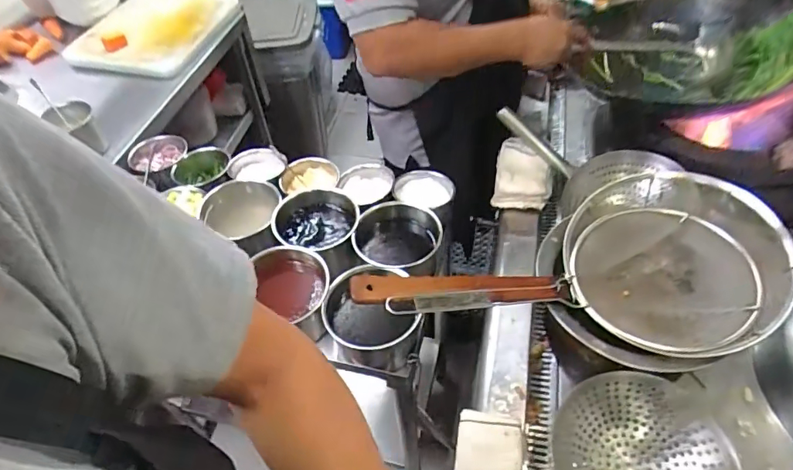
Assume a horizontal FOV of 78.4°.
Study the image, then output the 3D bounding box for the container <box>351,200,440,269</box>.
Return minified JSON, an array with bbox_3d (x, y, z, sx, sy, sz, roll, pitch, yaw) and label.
[{"bbox_3d":[0.003,0.025,0.911,0.159,0.116,0.150,0,52,2],"label":"container"}]

